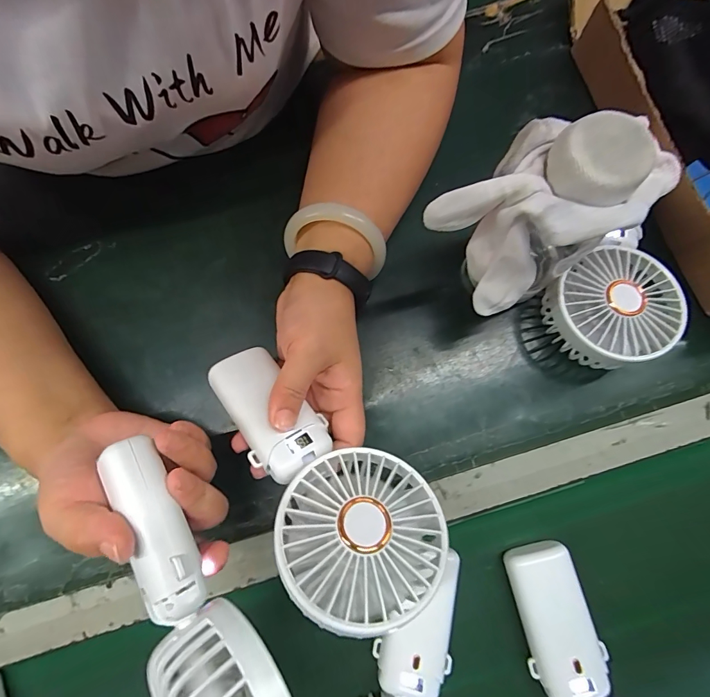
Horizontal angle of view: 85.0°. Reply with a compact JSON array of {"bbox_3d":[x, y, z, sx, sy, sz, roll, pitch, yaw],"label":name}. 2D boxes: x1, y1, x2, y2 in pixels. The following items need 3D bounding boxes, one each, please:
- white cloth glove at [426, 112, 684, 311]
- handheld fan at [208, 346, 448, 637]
[{"bbox_3d":[0.104,-0.074,0.231,0.115,0.107,0.075,-41,79,-9],"label":"white cloth glove"},{"bbox_3d":[-0.026,0.065,0.226,0.081,0.037,0.180,-40,61,-9],"label":"handheld fan"}]

